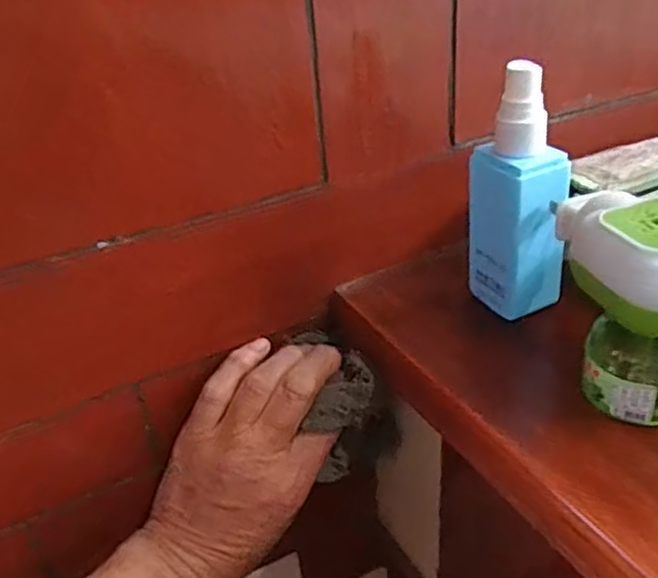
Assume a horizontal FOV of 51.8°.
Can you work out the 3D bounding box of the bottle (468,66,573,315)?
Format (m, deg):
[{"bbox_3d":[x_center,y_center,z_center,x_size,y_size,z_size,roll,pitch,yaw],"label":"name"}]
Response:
[{"bbox_3d":[0.092,-0.043,0.327,0.032,0.122,0.039,-15,32,-16],"label":"bottle"}]

